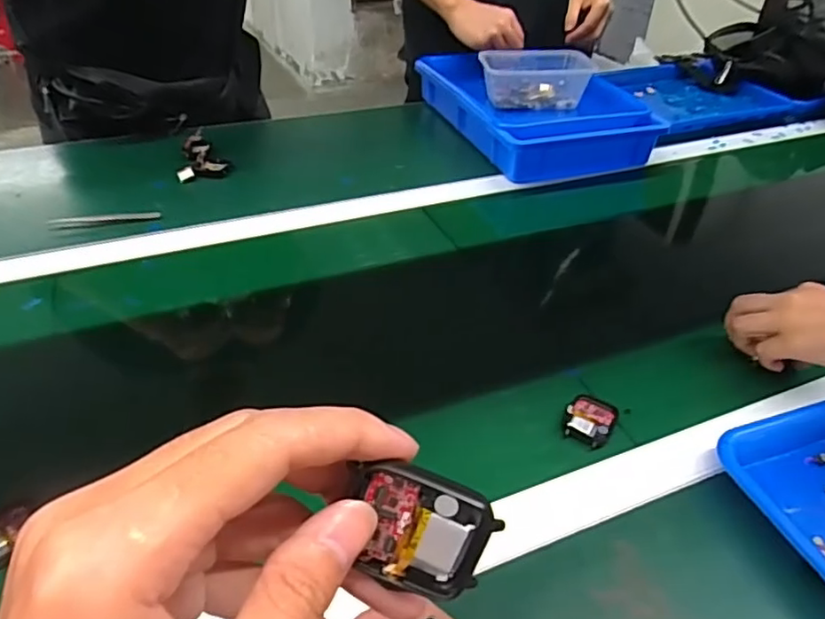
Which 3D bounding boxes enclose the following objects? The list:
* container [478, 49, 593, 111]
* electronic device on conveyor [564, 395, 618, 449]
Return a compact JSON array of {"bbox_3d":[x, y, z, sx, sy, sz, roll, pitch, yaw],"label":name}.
[{"bbox_3d":[0.190,-0.352,0.933,0.166,0.069,0.101,1,38,-2],"label":"container"},{"bbox_3d":[0.145,0.089,0.490,0.037,0.010,0.048,21,41,22],"label":"electronic device on conveyor"}]

